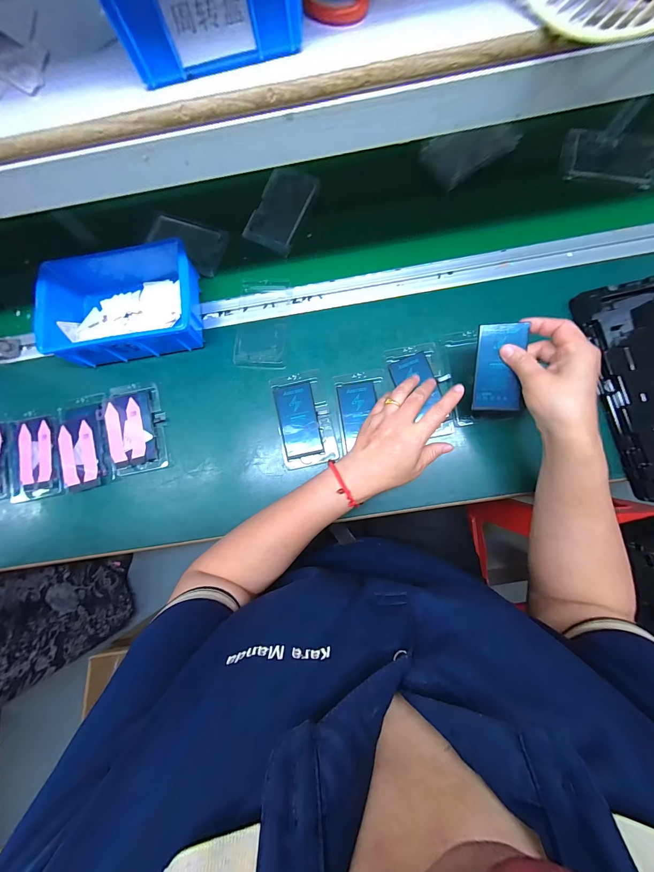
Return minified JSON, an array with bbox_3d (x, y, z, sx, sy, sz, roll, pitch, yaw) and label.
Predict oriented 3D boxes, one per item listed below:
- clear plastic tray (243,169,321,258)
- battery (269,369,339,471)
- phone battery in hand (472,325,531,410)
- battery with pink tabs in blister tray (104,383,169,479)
[{"bbox_3d":[-0.068,-0.340,0.454,0.082,0.007,0.125,23,86,6],"label":"clear plastic tray"},{"bbox_3d":[-0.032,-0.023,0.415,0.073,0.006,0.130,-11,83,3],"label":"battery"},{"bbox_3d":[0.199,-0.078,0.350,0.049,0.004,0.097,6,102,30],"label":"phone battery in hand"},{"bbox_3d":[-0.270,-0.010,0.427,0.078,0.011,0.123,-13,83,3],"label":"battery with pink tabs in blister tray"}]

